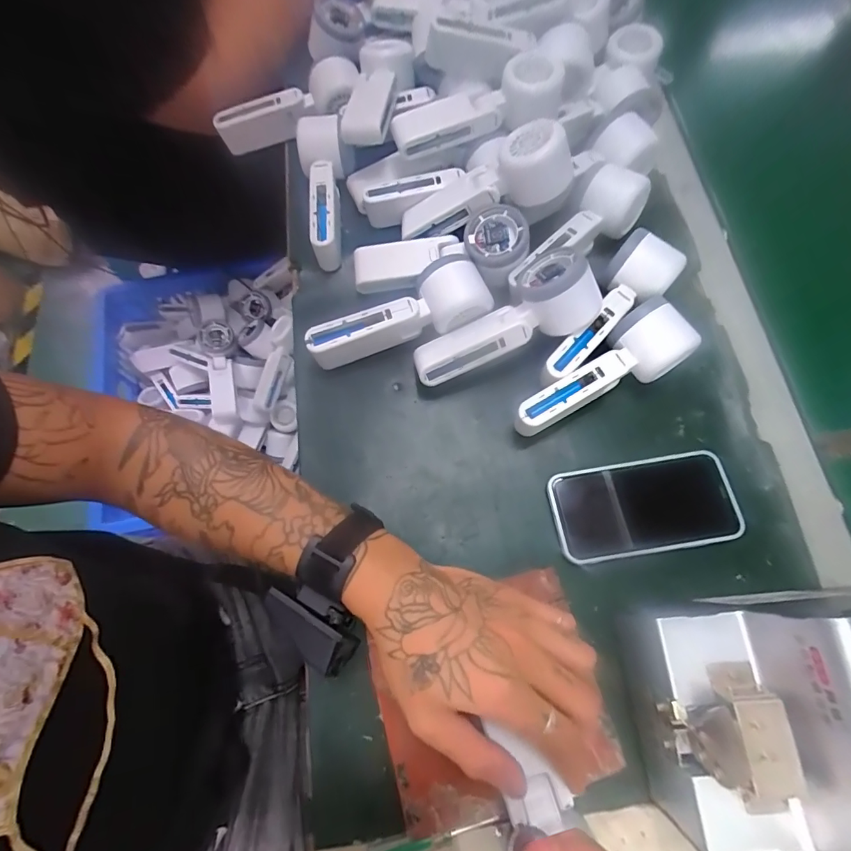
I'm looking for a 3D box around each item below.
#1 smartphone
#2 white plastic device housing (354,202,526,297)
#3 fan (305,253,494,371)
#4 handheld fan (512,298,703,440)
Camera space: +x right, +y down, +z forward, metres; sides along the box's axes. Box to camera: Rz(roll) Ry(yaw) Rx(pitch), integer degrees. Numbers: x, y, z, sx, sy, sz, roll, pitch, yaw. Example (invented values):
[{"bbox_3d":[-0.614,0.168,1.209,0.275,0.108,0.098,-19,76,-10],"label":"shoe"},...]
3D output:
[{"bbox_3d":[0.179,0.066,0.376,0.145,0.010,0.074,-9,71,-1],"label":"smartphone"},{"bbox_3d":[0.013,-0.158,0.430,0.165,0.042,0.060,-7,70,14],"label":"white plastic device housing"},{"bbox_3d":[-0.025,-0.094,0.415,0.165,0.052,0.054,-22,71,-5],"label":"fan"},{"bbox_3d":[0.150,-0.041,0.390,0.156,0.056,0.052,-33,72,-9],"label":"handheld fan"}]

